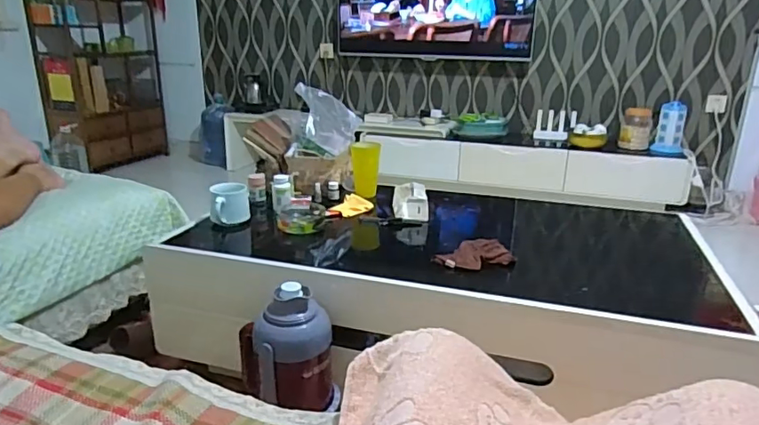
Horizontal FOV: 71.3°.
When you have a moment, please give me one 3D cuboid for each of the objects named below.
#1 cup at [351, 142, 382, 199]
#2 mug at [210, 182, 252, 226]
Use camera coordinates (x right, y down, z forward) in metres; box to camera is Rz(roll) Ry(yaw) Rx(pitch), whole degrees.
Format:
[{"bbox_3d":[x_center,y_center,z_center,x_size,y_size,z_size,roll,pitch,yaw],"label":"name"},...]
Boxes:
[{"bbox_3d":[-0.042,-0.132,1.600,0.084,0.150,0.085,-1,19,-5],"label":"cup"},{"bbox_3d":[-0.384,-0.017,1.364,0.096,0.101,0.090,-4,20,-14],"label":"mug"}]

